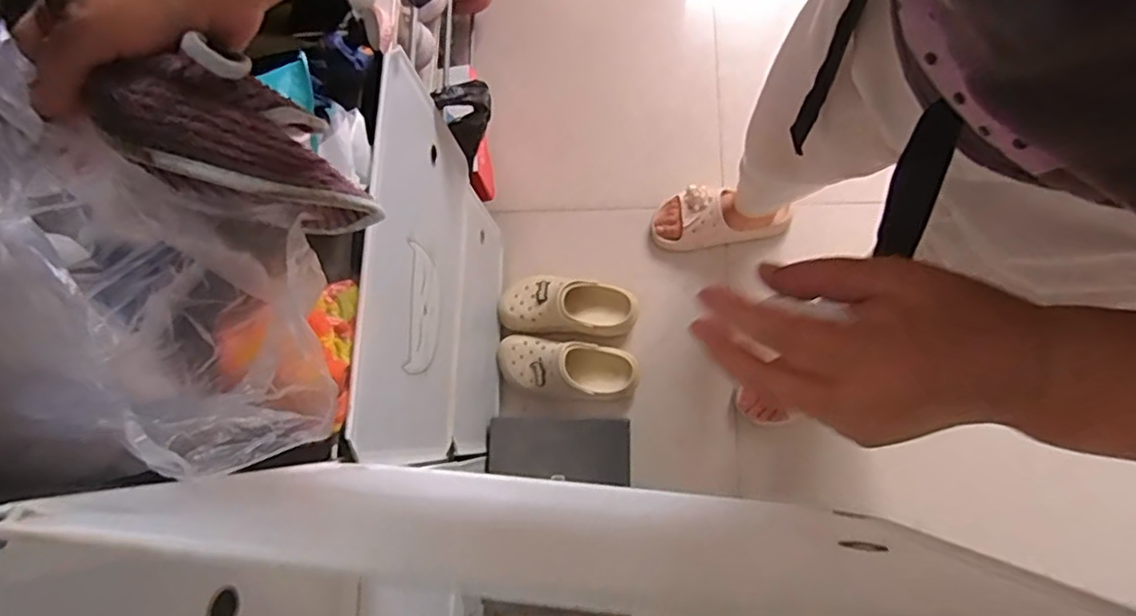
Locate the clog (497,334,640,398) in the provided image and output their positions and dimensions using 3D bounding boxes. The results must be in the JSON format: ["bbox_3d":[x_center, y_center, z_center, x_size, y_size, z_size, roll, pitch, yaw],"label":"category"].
[{"bbox_3d":[-0.001,0.105,1.100,0.247,0.071,0.104,6,79,5],"label":"clog"}]

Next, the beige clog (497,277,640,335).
[{"bbox_3d":[0.002,-0.003,1.126,0.247,0.080,0.096,1,78,4],"label":"beige clog"}]

